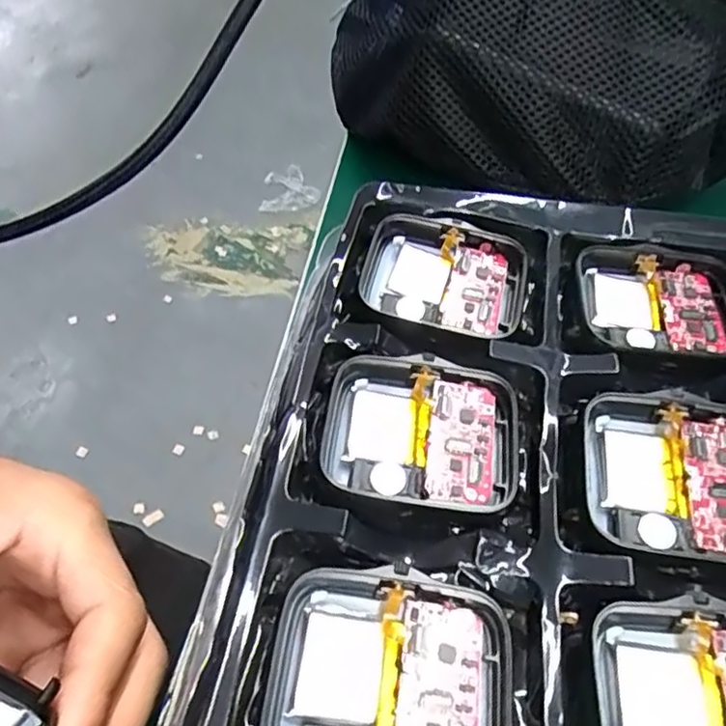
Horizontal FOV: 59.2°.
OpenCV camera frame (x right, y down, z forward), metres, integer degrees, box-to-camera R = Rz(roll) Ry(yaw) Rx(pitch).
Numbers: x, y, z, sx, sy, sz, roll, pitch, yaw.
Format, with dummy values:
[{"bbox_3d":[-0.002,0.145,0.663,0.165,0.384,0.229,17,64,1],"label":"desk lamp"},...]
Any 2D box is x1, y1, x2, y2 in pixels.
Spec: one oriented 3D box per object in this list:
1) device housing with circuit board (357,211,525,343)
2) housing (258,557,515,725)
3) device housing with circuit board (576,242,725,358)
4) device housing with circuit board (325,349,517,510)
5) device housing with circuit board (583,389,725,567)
[{"bbox_3d":[0.022,-0.023,0.175,0.044,0.013,0.033,15,52,7],"label":"device housing with circuit board"},{"bbox_3d":[0.005,0.057,0.114,0.043,0.008,0.037,9,52,2],"label":"housing"},{"bbox_3d":[0.080,-0.017,0.173,0.043,0.009,0.035,8,52,1],"label":"device housing with circuit board"},{"bbox_3d":[0.014,0.016,0.144,0.044,0.008,0.036,8,52,1],"label":"device housing with circuit board"},{"bbox_3d":[0.071,0.025,0.138,0.042,0.009,0.037,11,52,4],"label":"device housing with circuit board"}]

